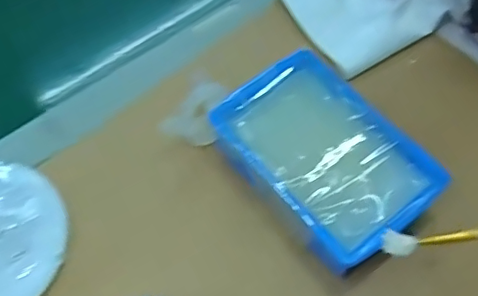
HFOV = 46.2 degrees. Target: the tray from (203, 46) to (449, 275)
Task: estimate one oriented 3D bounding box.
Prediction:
[{"bbox_3d":[0.057,0.011,0.397,0.099,0.050,0.144,-37,66,-18],"label":"tray"}]

